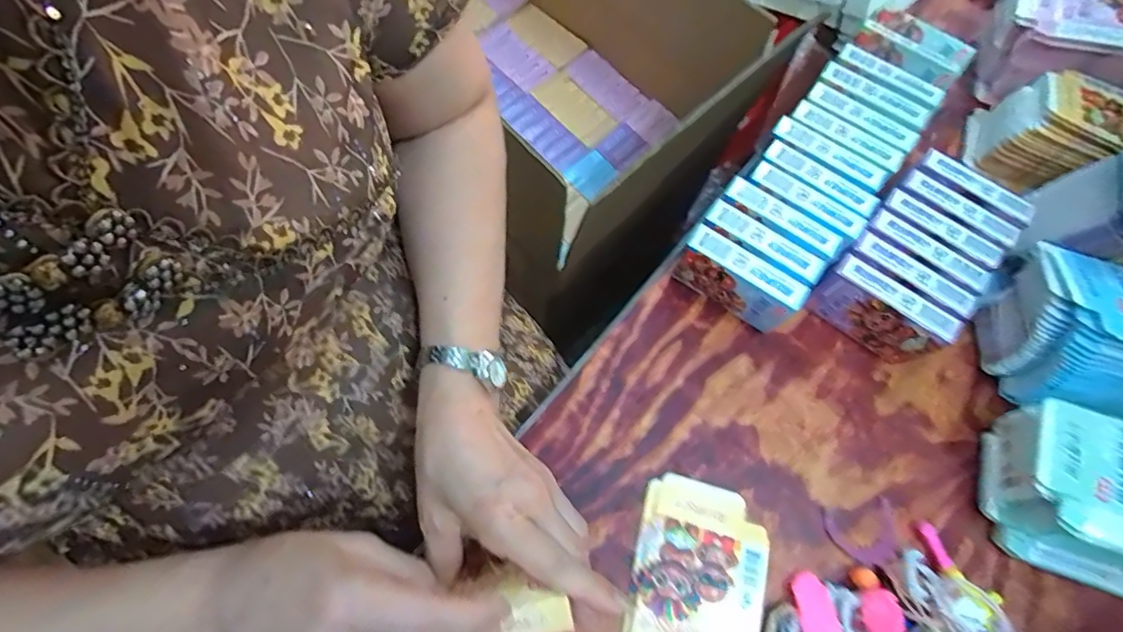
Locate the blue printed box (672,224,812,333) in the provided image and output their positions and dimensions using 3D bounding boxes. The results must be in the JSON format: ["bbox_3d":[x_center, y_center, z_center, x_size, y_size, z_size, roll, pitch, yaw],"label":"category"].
[{"bbox_3d":[0.136,-0.025,0.422,0.091,0.067,0.022,35,73,9],"label":"blue printed box"}]

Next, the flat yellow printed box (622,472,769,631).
[{"bbox_3d":[0.094,0.197,0.376,0.088,0.009,0.154,14,71,3],"label":"flat yellow printed box"}]

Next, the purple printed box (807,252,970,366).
[{"bbox_3d":[0.240,-0.002,0.419,0.094,0.065,0.026,37,74,10],"label":"purple printed box"}]

